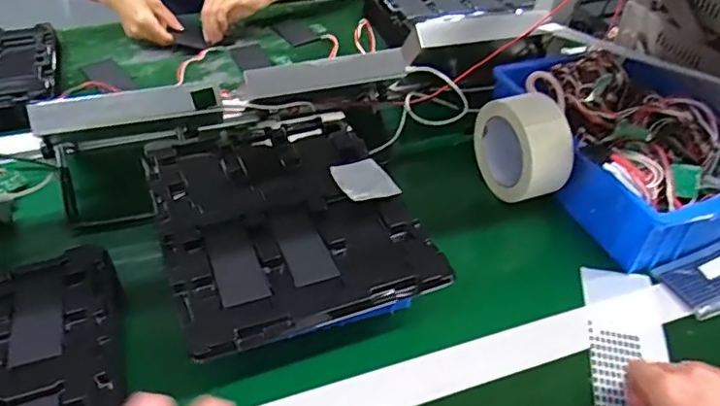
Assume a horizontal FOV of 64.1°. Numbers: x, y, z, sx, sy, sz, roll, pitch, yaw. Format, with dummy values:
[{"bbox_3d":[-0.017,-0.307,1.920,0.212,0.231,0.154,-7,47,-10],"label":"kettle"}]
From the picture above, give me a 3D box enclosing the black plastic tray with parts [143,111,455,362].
[{"bbox_3d":[-0.072,0.003,0.535,0.214,0.019,0.270,-14,45,-18],"label":"black plastic tray with parts"}]

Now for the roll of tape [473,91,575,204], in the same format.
[{"bbox_3d":[0.179,-0.065,0.631,0.056,0.112,0.119,-13,45,-17],"label":"roll of tape"}]

